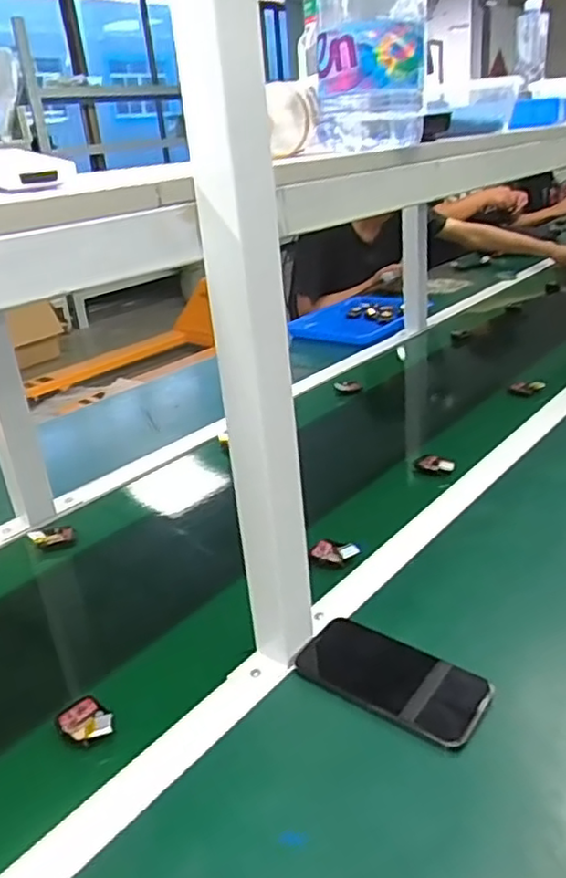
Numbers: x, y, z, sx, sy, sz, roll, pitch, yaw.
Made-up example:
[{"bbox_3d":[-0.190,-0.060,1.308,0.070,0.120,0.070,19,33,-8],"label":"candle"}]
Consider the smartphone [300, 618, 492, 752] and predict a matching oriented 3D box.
[{"bbox_3d":[0.092,0.205,0.577,0.164,0.013,0.073,15,31,35],"label":"smartphone"}]

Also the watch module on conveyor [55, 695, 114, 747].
[{"bbox_3d":[-0.165,0.237,0.556,0.037,0.011,0.053,-24,31,-36],"label":"watch module on conveyor"}]

